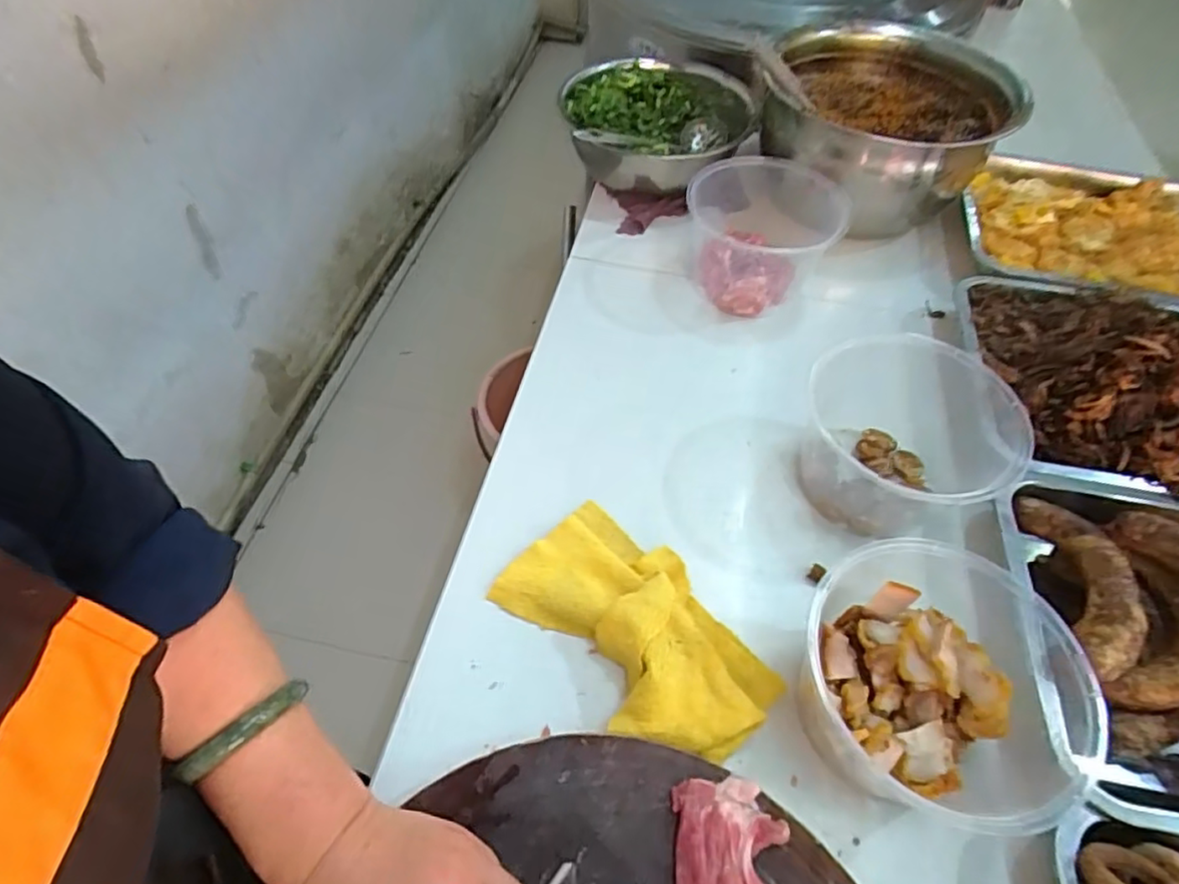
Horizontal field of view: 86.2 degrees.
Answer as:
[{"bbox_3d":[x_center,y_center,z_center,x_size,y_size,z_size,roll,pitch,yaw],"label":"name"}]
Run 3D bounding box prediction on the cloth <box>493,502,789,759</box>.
[{"bbox_3d":[0.034,0.134,0.471,0.130,0.049,0.212,-34,62,-24],"label":"cloth"}]

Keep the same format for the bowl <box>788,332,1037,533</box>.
[{"bbox_3d":[0.287,0.000,0.542,0.182,0.077,0.153,13,55,8],"label":"bowl"}]

